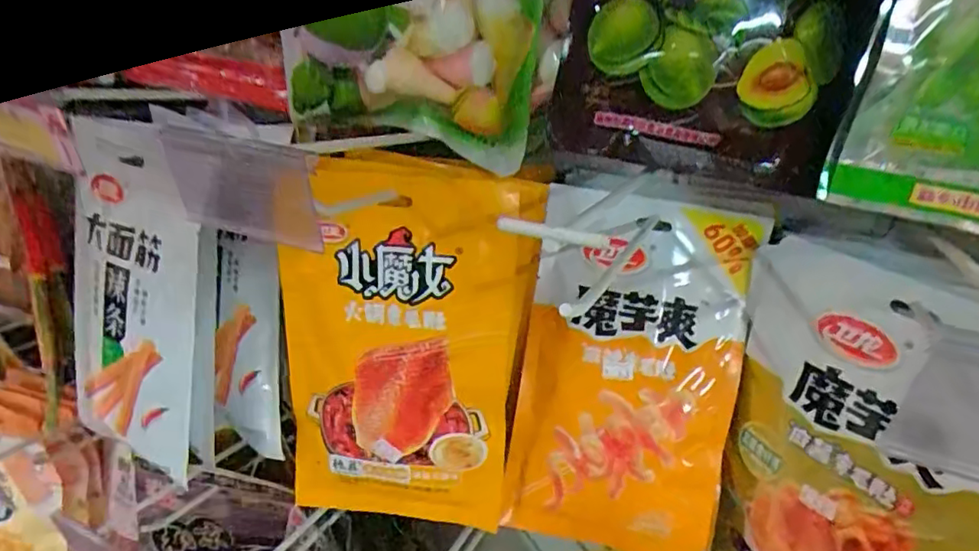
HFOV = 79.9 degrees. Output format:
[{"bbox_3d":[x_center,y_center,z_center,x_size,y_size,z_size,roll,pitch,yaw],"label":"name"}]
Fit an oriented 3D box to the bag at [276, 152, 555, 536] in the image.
[{"bbox_3d":[-0.062,0.054,0.411,0.165,0.258,0.034,8,18,4],"label":"bag"}]

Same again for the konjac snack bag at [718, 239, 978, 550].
[{"bbox_3d":[0.220,0.123,0.348,0.039,0.262,0.159,-2,16,-38],"label":"konjac snack bag"}]

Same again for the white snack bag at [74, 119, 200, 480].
[{"bbox_3d":[-0.244,0.019,0.400,0.116,0.232,0.021,17,15,19],"label":"white snack bag"}]

